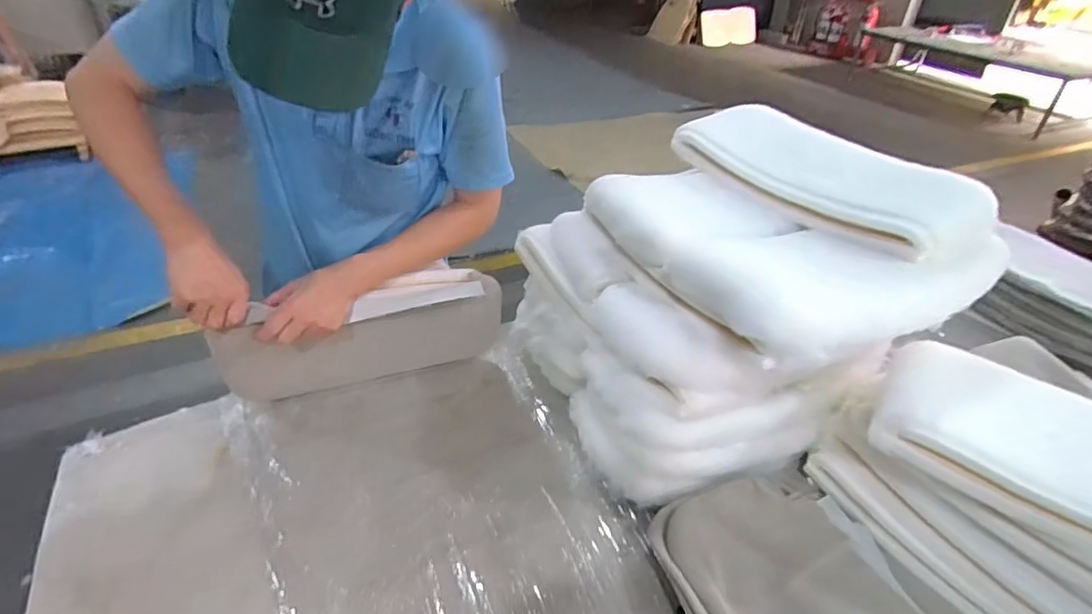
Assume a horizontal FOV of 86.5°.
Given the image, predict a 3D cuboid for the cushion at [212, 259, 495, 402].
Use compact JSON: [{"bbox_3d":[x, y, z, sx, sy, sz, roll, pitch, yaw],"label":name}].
[{"bbox_3d":[-0.288,0.054,0.953,0.435,0.173,0.064,-11,38,-19],"label":"cushion"}]

